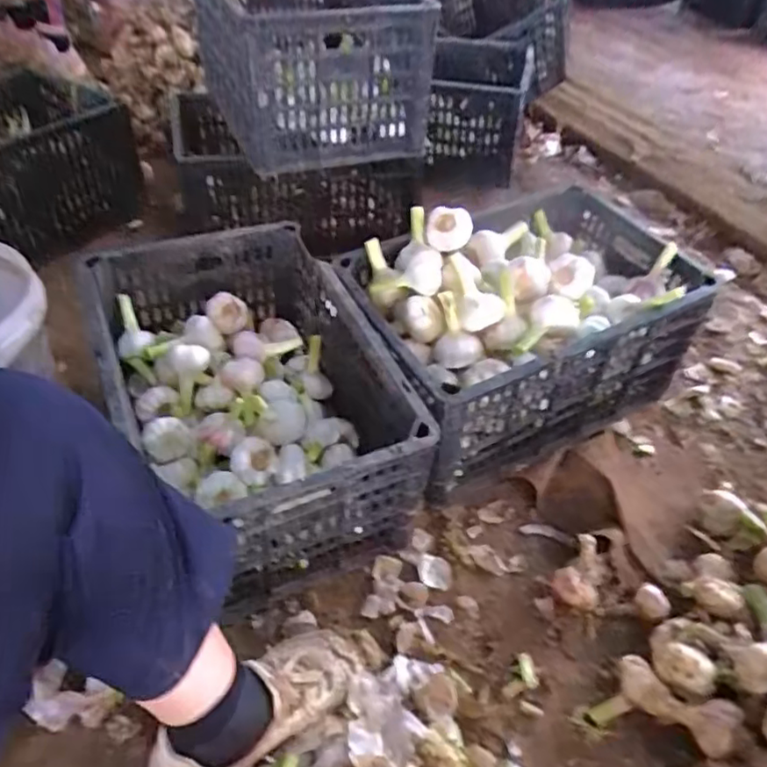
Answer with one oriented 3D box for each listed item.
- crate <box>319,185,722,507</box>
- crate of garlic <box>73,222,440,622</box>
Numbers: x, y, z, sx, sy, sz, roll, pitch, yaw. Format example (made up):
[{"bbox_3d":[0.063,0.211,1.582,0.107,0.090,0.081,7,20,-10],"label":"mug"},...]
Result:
[{"bbox_3d":[0.203,-0.091,0.889,0.505,0.234,0.301,-22,52,-24],"label":"crate"},{"bbox_3d":[-0.165,0.019,0.774,0.306,0.224,0.432,-13,49,-17],"label":"crate of garlic"}]

